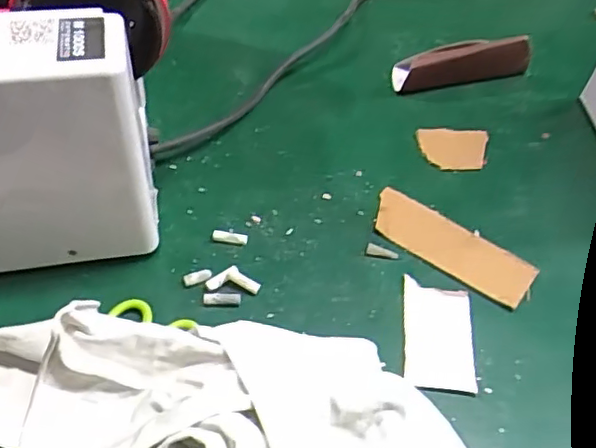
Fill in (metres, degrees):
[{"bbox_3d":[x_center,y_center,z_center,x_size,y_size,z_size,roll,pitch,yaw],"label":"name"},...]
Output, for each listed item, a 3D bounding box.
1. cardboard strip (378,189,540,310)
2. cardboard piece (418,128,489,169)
[{"bbox_3d":[0.101,0.014,0.417,0.113,0.004,0.042,32,55,22],"label":"cardboard strip"},{"bbox_3d":[0.119,-0.058,0.475,0.053,0.007,0.038,4,49,0],"label":"cardboard piece"}]

